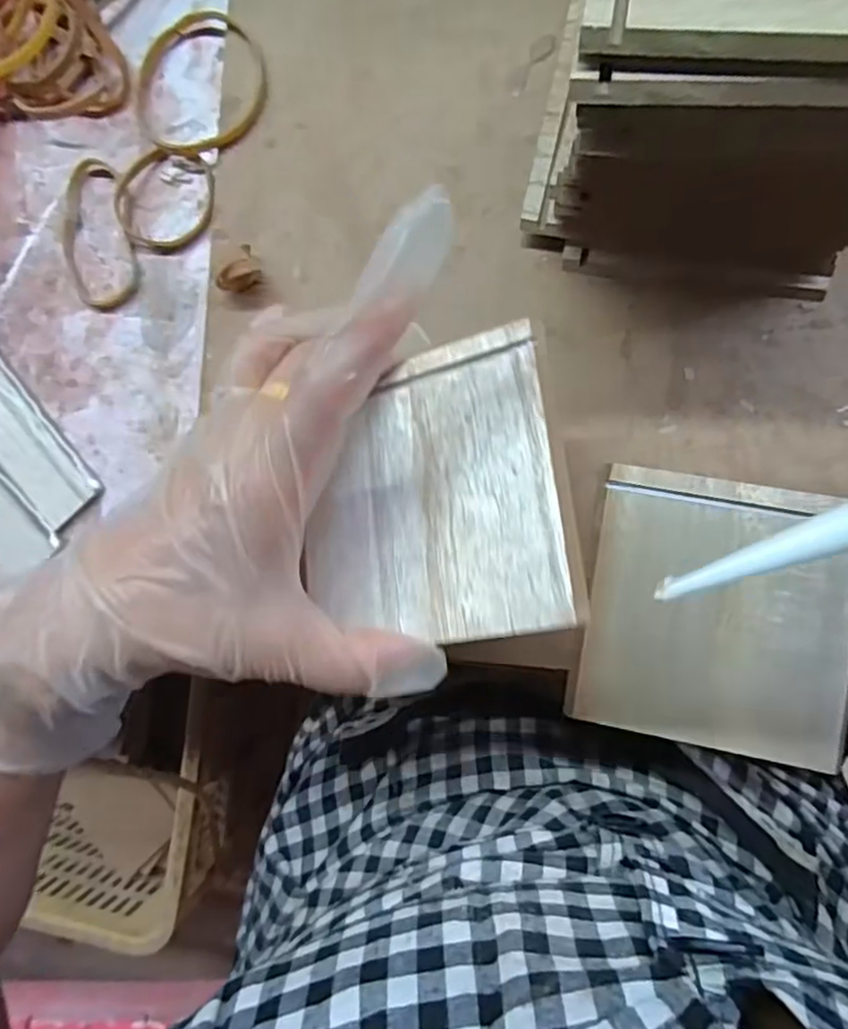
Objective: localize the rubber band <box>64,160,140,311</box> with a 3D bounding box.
[{"bbox_3d":[-0.163,-0.139,0.317,0.036,0.005,0.071,-14,85,7],"label":"rubber band"}]

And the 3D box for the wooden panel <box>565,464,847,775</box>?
[{"bbox_3d":[0.121,0.040,0.263,0.104,0.009,0.107,10,89,8],"label":"wooden panel"}]

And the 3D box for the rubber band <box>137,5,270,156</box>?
[{"bbox_3d":[-0.110,-0.208,0.309,0.066,0.006,0.072,0,87,8],"label":"rubber band"}]

